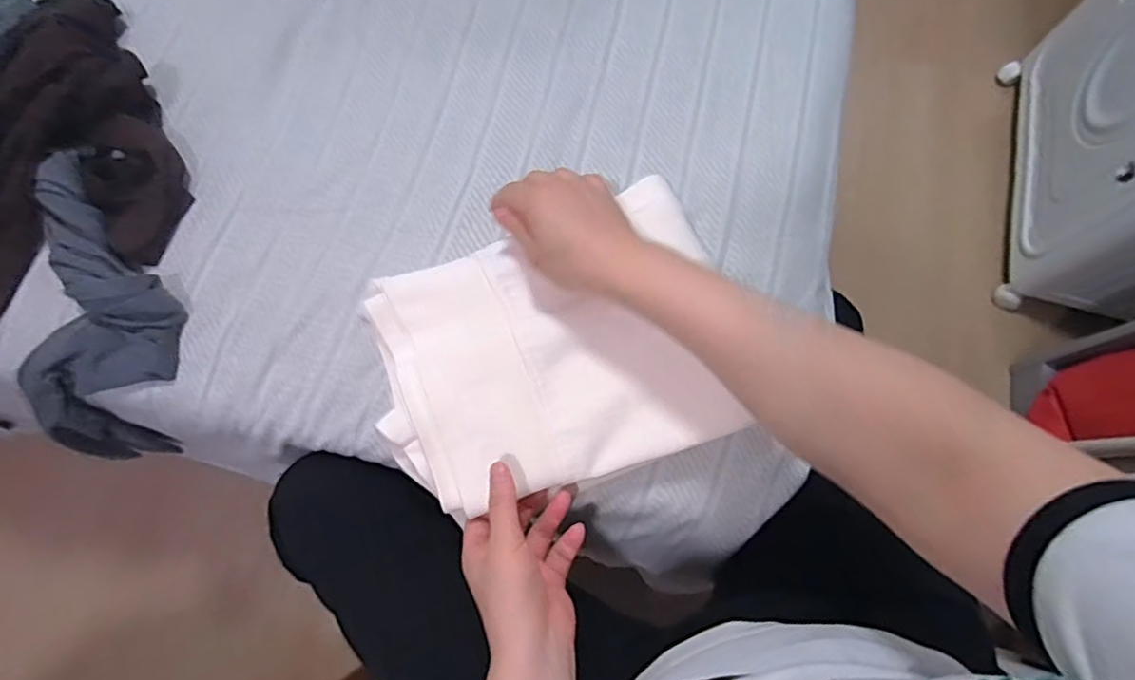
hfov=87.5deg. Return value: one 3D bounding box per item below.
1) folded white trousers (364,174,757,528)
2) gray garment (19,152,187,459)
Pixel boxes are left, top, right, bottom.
[{"bbox_3d":[-0.020,0.017,0.489,0.282,0.043,0.212,-17,73,-6],"label":"folded white trousers"},{"bbox_3d":[-0.463,-0.019,0.594,0.169,0.185,0.225,-35,76,-11],"label":"gray garment"}]

